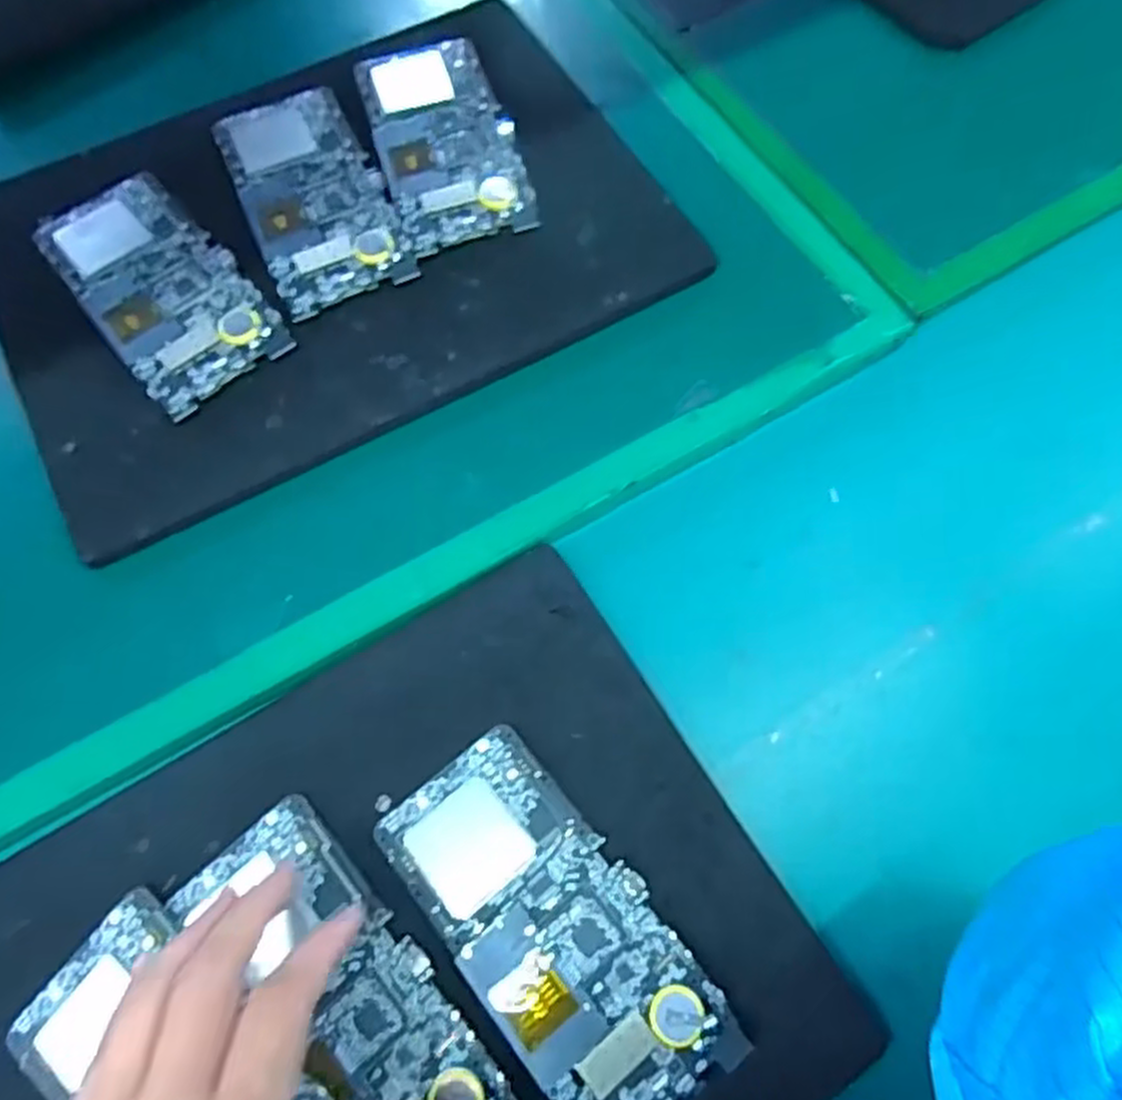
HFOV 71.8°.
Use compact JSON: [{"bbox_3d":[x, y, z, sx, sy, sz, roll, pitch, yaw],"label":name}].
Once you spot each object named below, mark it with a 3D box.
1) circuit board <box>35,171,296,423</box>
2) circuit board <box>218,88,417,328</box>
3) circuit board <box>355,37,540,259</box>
[{"bbox_3d":[-0.209,-0.138,0.405,0.071,0.013,0.151,-38,74,-13],"label":"circuit board"},{"bbox_3d":[-0.137,-0.197,0.422,0.072,0.004,0.153,-24,71,-9],"label":"circuit board"},{"bbox_3d":[-0.067,-0.236,0.439,0.074,0.004,0.157,-15,70,-6],"label":"circuit board"}]

